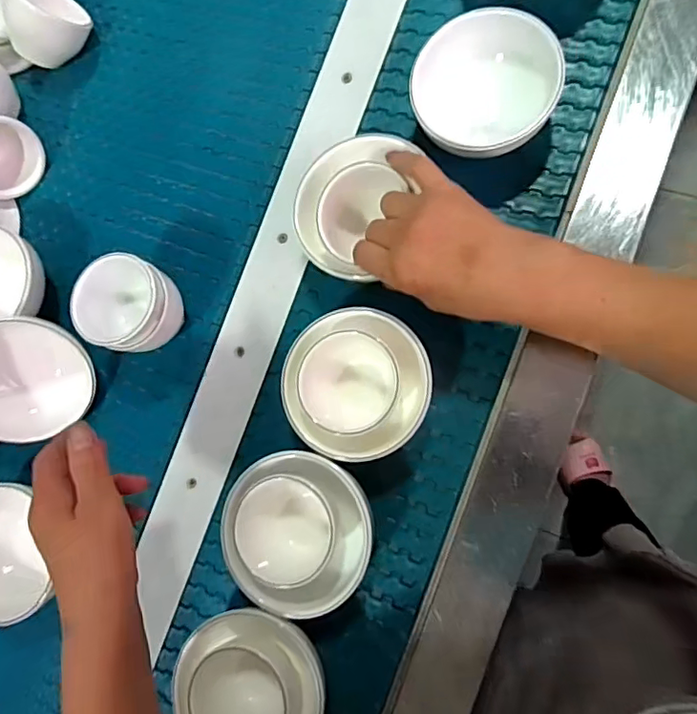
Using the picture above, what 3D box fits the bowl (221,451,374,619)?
[{"bbox_3d":[-0.038,0.134,0.425,0.111,0.059,0.115,-2,81,11],"label":"bowl"}]

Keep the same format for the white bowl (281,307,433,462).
[{"bbox_3d":[0.008,0.020,0.434,0.114,0.046,0.109,-2,81,11],"label":"white bowl"}]

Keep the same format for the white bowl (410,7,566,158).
[{"bbox_3d":[0.107,-0.212,0.433,0.110,0.062,0.089,0,82,12],"label":"white bowl"}]

